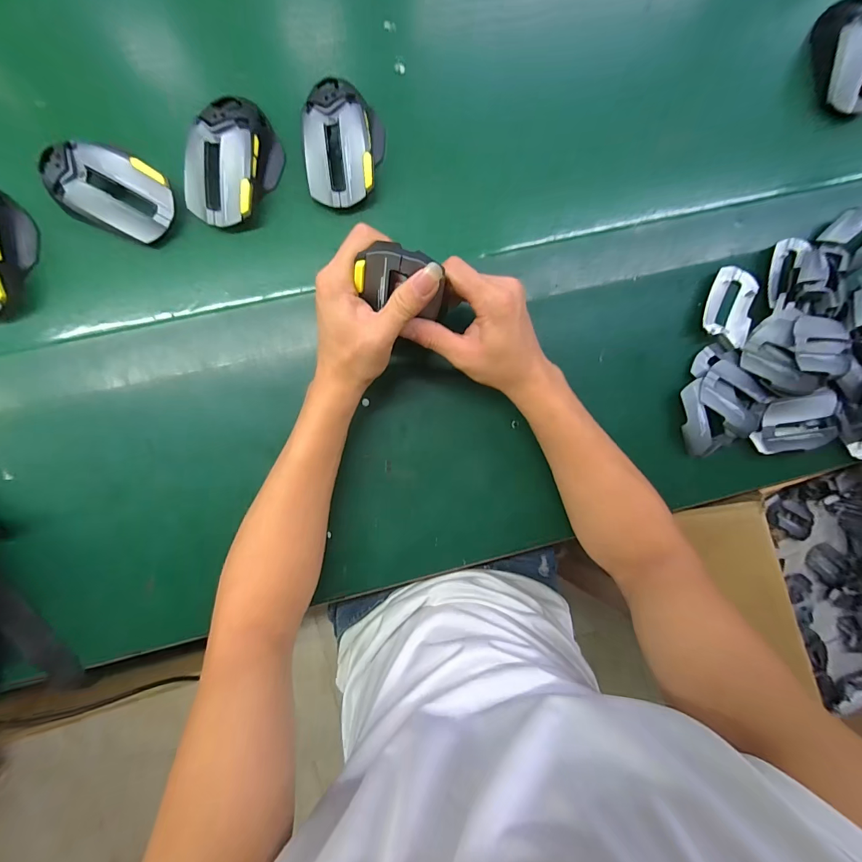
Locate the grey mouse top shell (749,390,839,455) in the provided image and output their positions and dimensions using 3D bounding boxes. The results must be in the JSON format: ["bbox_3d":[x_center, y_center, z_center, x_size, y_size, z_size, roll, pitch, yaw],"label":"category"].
[{"bbox_3d":[0.381,-0.008,0.406,0.086,0.029,0.056,-13,95,-1],"label":"grey mouse top shell"}]

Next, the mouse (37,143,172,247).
[{"bbox_3d":[-0.284,-0.212,0.341,0.098,0.036,0.062,19,93,-4],"label":"mouse"}]

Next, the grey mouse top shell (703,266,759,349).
[{"bbox_3d":[0.308,-0.127,0.394,0.053,0.013,0.079,10,94,-3],"label":"grey mouse top shell"}]

